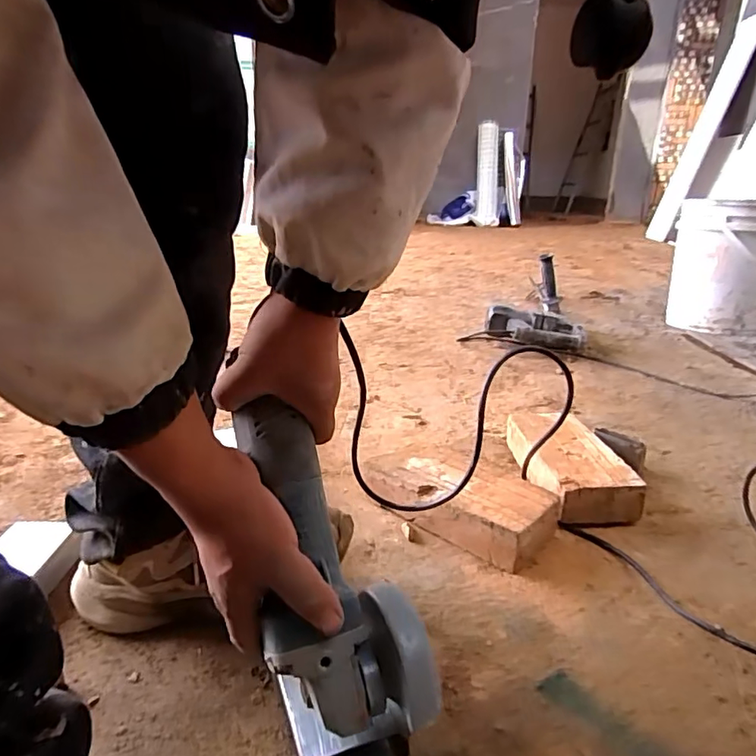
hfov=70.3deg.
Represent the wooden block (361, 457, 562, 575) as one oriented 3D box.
[{"bbox_3d":[0.098,0.159,0.689,0.229,0.070,0.100,13,23,34],"label":"wooden block"}]

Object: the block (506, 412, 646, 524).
[{"bbox_3d":[0.269,0.126,0.784,0.114,0.069,0.239,-1,19,-4],"label":"block"}]

